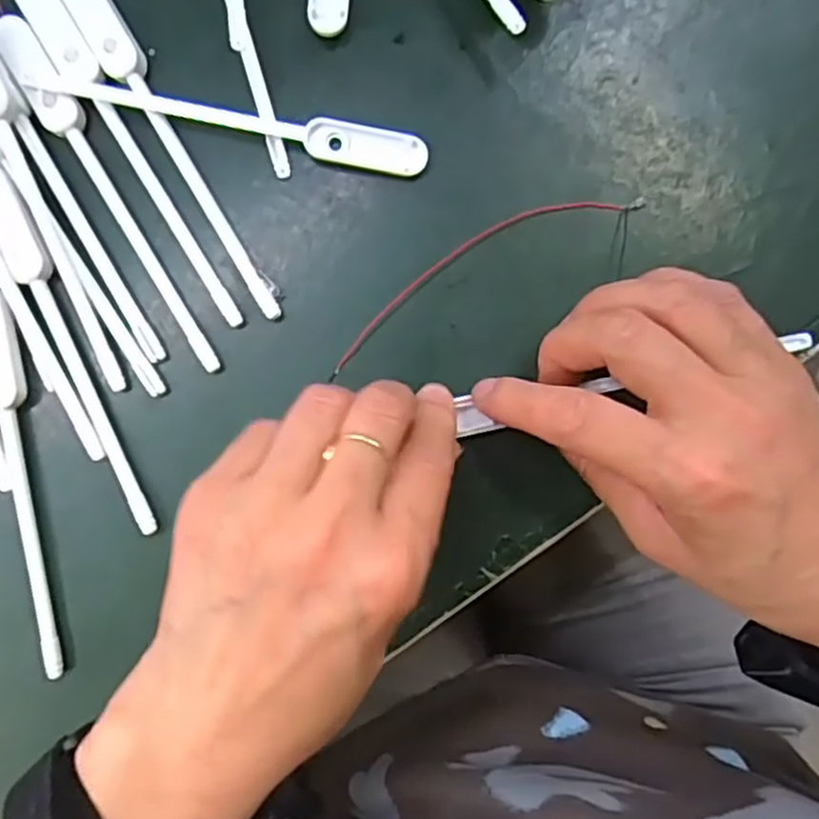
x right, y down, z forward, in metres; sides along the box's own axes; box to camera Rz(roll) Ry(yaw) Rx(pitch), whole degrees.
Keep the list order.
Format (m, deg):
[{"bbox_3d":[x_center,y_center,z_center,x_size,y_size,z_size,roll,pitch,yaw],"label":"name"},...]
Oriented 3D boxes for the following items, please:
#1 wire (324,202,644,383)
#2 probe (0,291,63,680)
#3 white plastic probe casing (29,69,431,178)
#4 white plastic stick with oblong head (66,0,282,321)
[{"bbox_3d":[0.024,-0.054,0.278,0.132,0.011,0.022,-29,92,0],"label":"wire"},{"bbox_3d":[-0.145,0.027,0.269,0.017,0.007,0.143,-9,91,0],"label":"probe"},{"bbox_3d":[-0.066,-0.105,0.269,0.144,0.005,0.016,9,91,0],"label":"white plastic probe casing"},{"bbox_3d":[-0.086,-0.098,0.268,0.014,0.008,0.144,-30,91,1],"label":"white plastic stick with oblong head"}]

